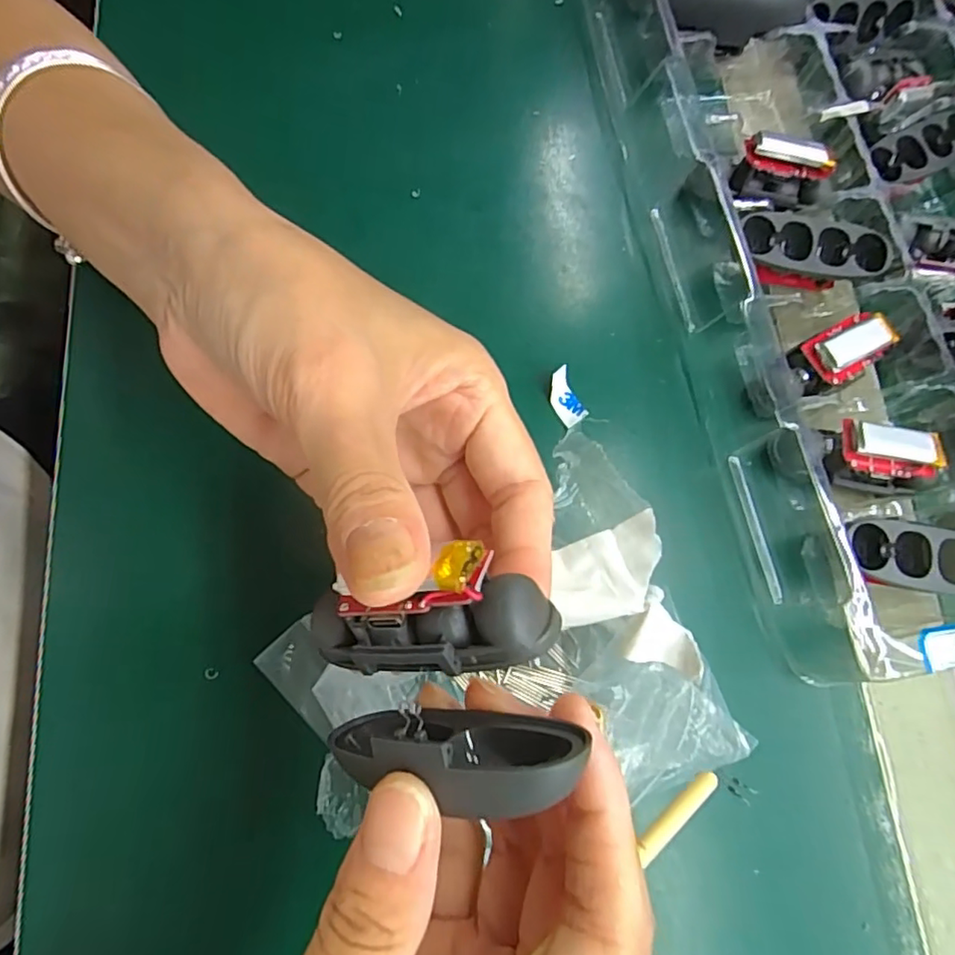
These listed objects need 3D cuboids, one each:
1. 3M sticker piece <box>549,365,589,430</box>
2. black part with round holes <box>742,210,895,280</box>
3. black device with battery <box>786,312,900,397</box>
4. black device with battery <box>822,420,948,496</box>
[{"bbox_3d":[0.036,-0.033,0.245,0.011,0.004,0.026,-25,117,-4],"label":"3M sticker piece"},{"bbox_3d":[0.139,-0.094,0.242,0.060,0.011,0.025,3,87,-1],"label":"black part with round holes"},{"bbox_3d":[0.144,-0.049,0.236,0.040,0.020,0.020,-28,79,-11],"label":"black device with battery"},{"bbox_3d":[0.155,-0.008,0.226,0.039,0.016,0.027,8,101,1],"label":"black device with battery"}]

